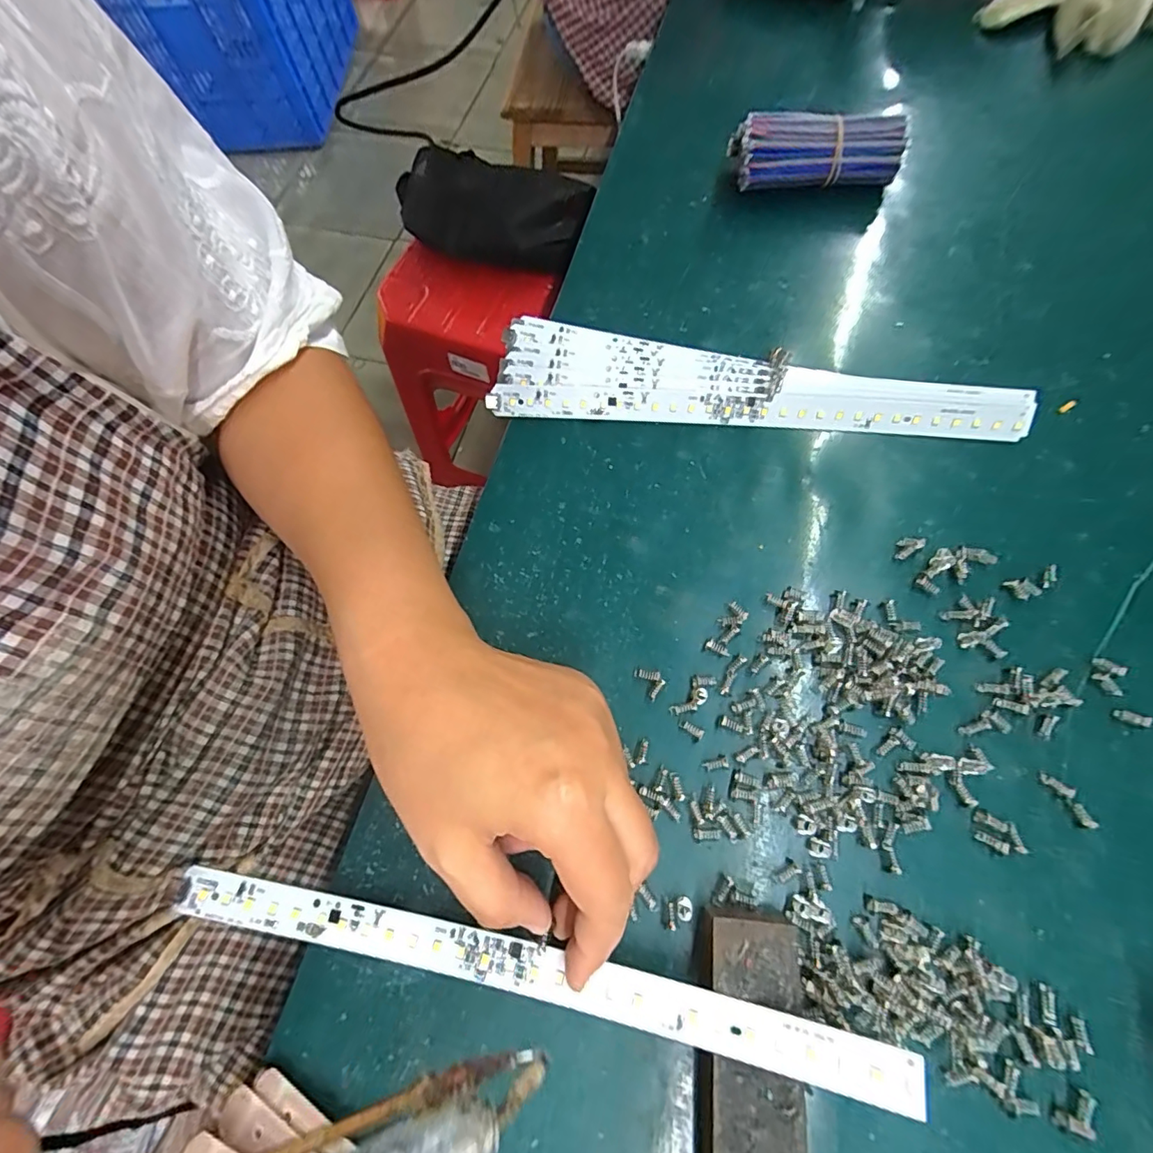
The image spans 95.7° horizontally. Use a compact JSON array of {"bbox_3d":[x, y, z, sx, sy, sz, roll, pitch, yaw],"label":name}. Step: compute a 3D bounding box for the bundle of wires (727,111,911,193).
[{"bbox_3d":[0.155,-0.275,0.342,0.104,0.037,0.034,9,71,6],"label":"bundle of wires"}]

